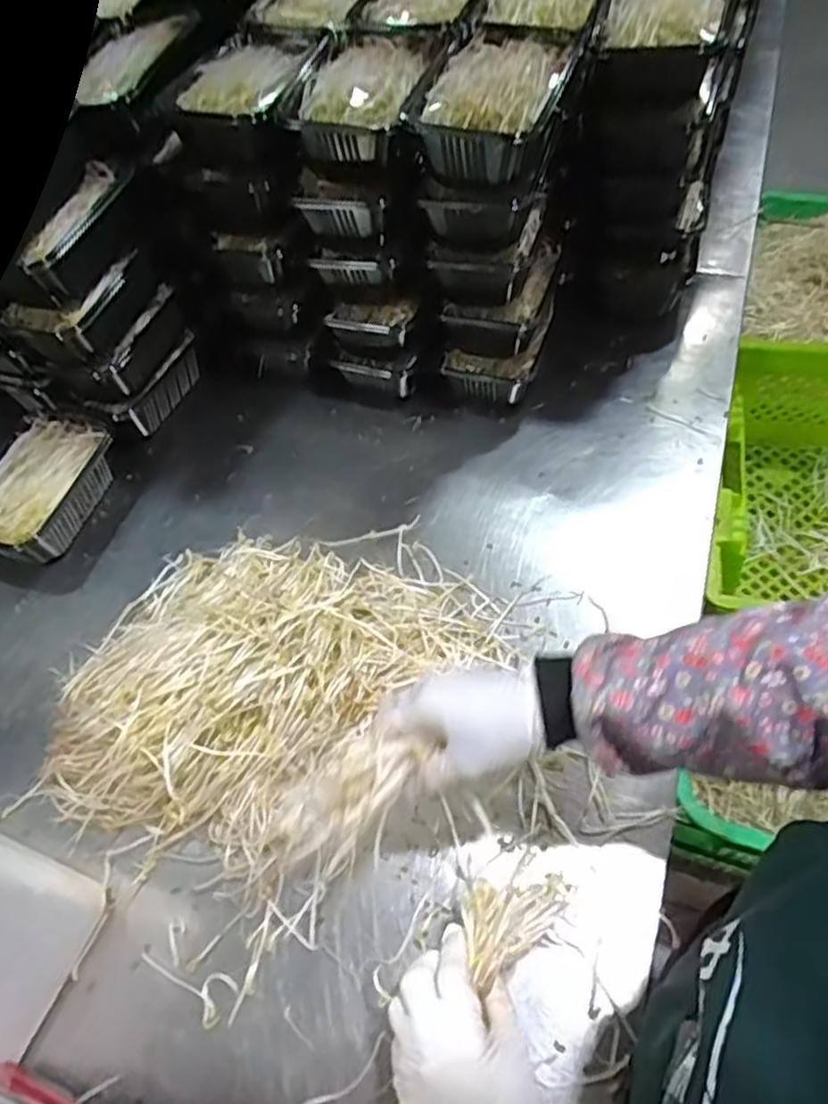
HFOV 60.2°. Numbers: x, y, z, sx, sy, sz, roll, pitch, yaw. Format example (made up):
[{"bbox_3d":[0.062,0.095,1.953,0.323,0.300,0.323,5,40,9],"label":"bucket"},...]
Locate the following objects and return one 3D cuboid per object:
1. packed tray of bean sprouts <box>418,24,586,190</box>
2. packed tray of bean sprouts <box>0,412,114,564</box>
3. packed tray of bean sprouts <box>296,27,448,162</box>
[{"bbox_3d":[0.072,-0.393,0.632,0.112,0.063,0.172,15,63,15],"label":"packed tray of bean sprouts"},{"bbox_3d":[-0.419,-0.068,0.799,0.121,0.065,0.182,14,59,16],"label":"packed tray of bean sprouts"},{"bbox_3d":[-0.044,-0.426,0.667,0.116,0.048,0.168,13,63,15],"label":"packed tray of bean sprouts"}]

